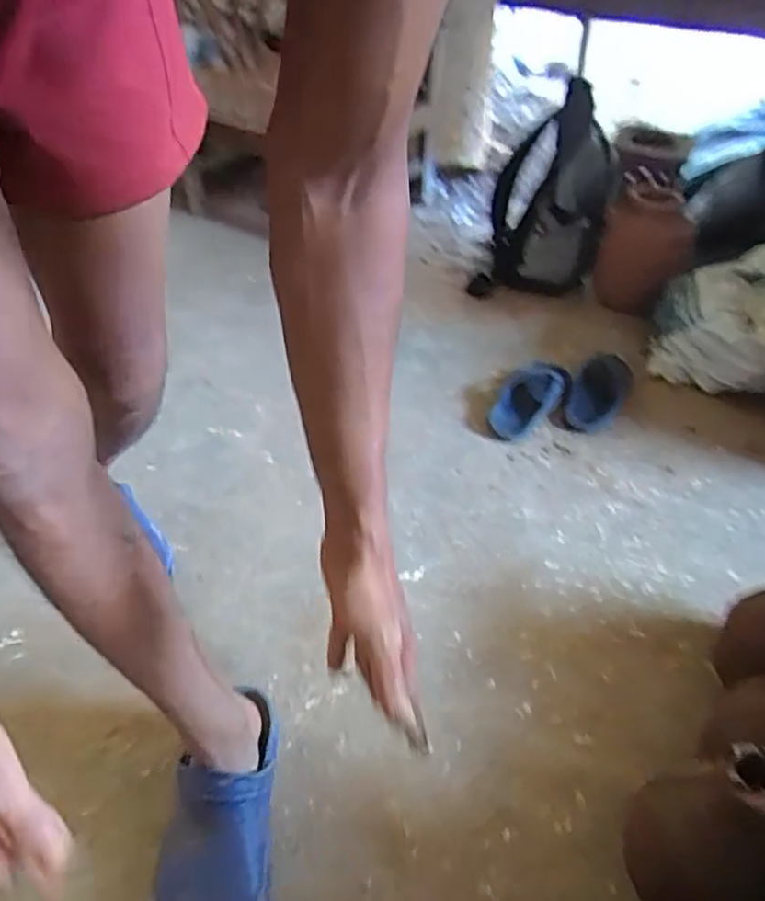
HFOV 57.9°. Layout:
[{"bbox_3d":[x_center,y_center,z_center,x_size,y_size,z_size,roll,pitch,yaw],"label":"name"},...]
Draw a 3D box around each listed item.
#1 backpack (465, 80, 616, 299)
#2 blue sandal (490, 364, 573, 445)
[{"bbox_3d":[0.390,-0.590,1.613,0.271,0.374,0.294,14,43,9],"label":"backpack"},{"bbox_3d":[0.270,-0.097,1.305,0.110,0.041,0.250,26,46,21],"label":"blue sandal"}]

